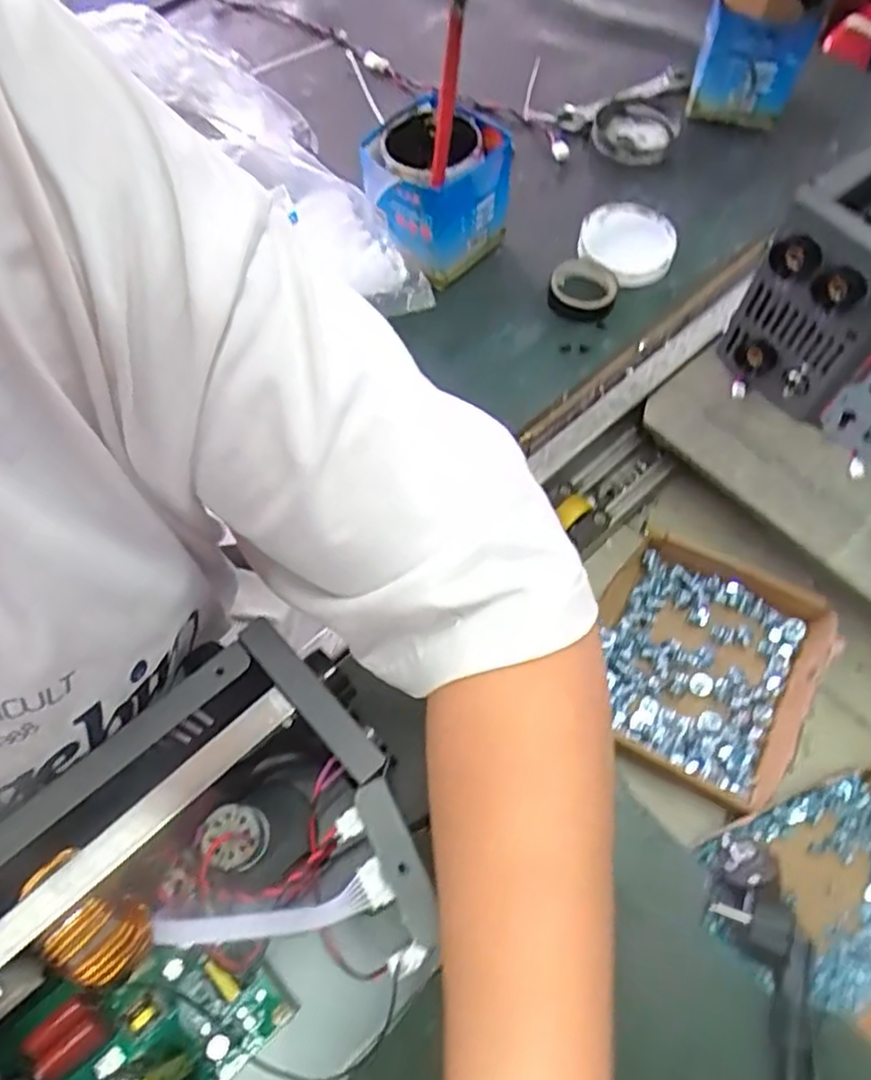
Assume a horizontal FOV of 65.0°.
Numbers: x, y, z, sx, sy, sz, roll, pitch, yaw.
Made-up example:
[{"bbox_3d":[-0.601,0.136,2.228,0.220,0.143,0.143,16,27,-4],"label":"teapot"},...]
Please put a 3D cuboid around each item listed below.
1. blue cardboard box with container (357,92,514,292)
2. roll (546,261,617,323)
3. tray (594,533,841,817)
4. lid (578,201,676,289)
[{"bbox_3d":[0.002,-0.301,0.598,0.105,0.120,0.102,39,70,19],"label":"blue cardboard box with container"},{"bbox_3d":[0.131,-0.218,0.603,0.057,0.023,0.056,-1,63,1],"label":"roll"},{"bbox_3d":[0.201,0.098,0.523,0.160,0.035,0.175,24,66,13],"label":"tray"},{"bbox_3d":[0.178,-0.278,0.628,0.086,0.022,0.083,-3,74,9],"label":"lid"}]

